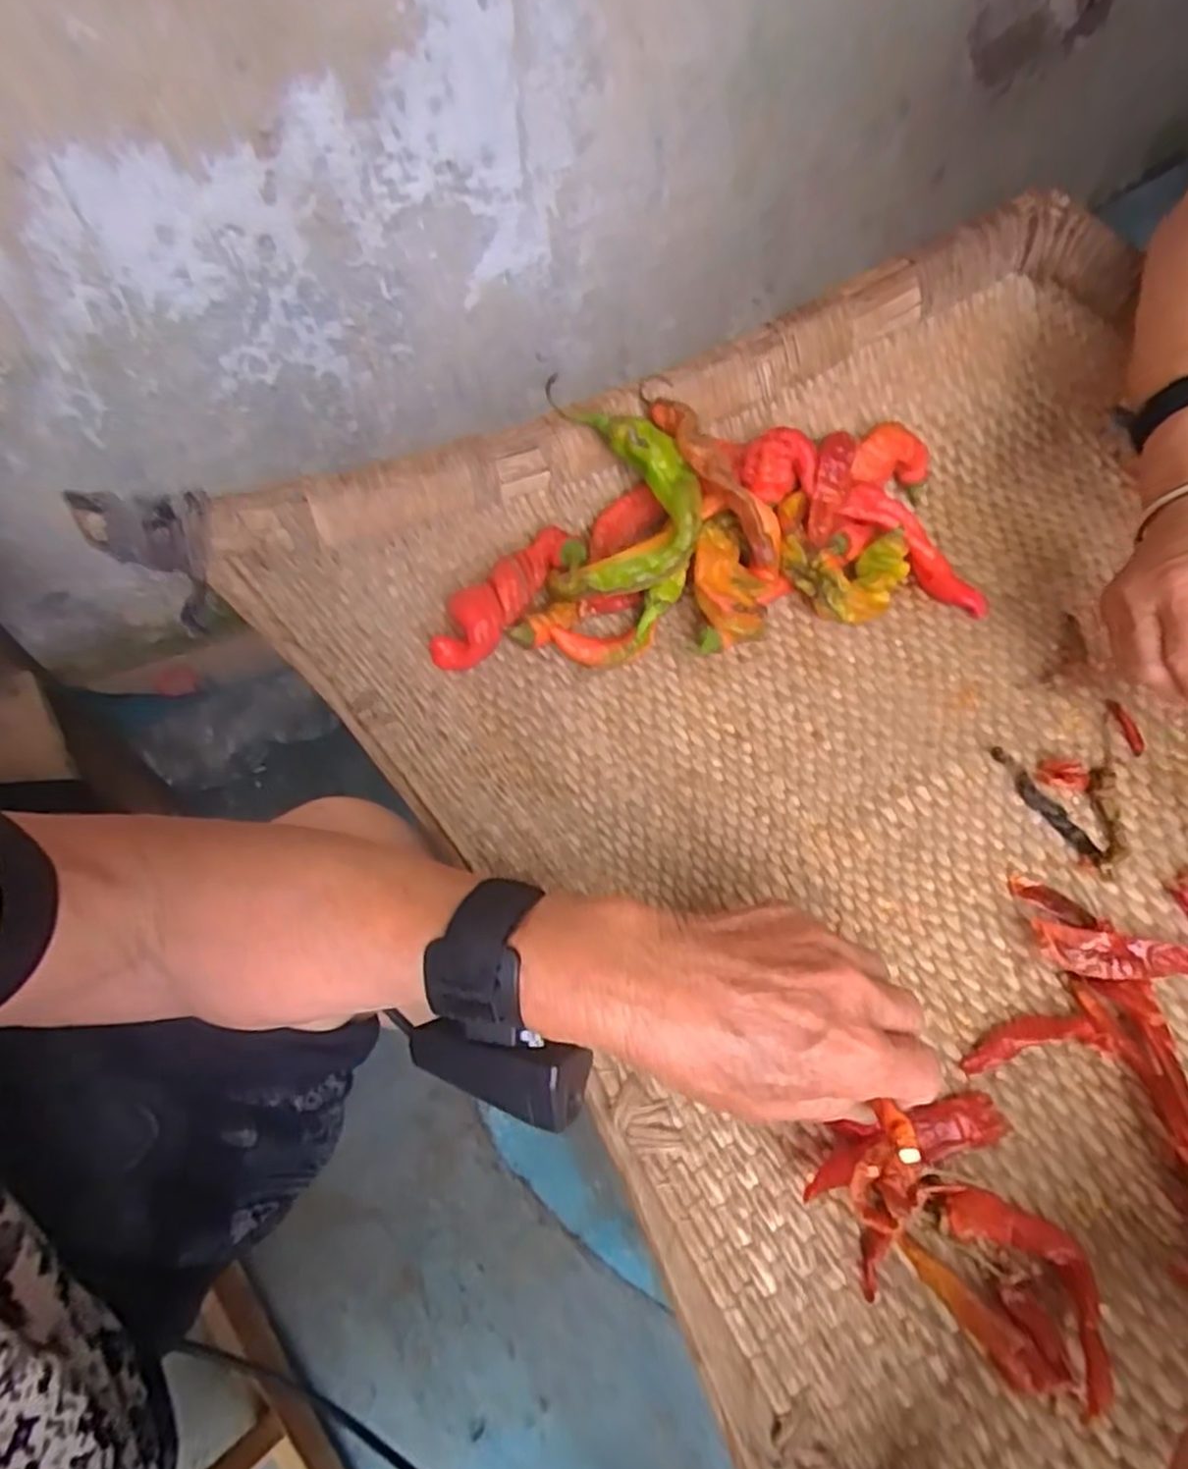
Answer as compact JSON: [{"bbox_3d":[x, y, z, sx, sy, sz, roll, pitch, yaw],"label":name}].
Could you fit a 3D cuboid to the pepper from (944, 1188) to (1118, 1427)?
[{"bbox_3d":[0.173,0.209,0.293,0.037,0.010,0.077,-28,58,-13],"label":"pepper"}]

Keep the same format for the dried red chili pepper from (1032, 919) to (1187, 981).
[{"bbox_3d":[0.258,0.108,0.364,0.092,0.017,0.022,7,57,10],"label":"dried red chili pepper"}]

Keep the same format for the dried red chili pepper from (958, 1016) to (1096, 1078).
[{"bbox_3d":[0.195,0.138,0.347,0.059,0.014,0.016,-15,56,-5],"label":"dried red chili pepper"}]

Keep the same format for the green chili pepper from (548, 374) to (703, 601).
[{"bbox_3d":[0.019,-0.139,0.453,0.088,0.025,0.113,0,89,-2],"label":"green chili pepper"}]

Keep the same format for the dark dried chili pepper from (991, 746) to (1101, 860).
[{"bbox_3d":[0.246,0.037,0.418,0.014,0.007,0.074,-26,58,-12],"label":"dark dried chili pepper"}]

